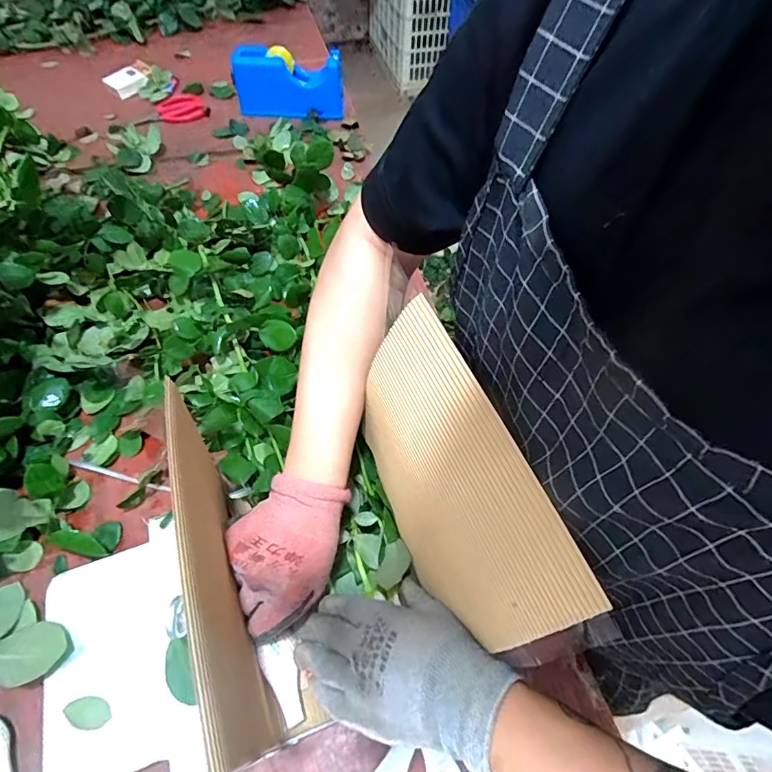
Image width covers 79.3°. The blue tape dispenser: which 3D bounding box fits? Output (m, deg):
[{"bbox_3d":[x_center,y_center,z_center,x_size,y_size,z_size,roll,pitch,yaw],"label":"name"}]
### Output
[{"bbox_3d":[-0.186,-0.574,0.891,0.204,0.100,0.044,1,57,0],"label":"blue tape dispenser"}]

